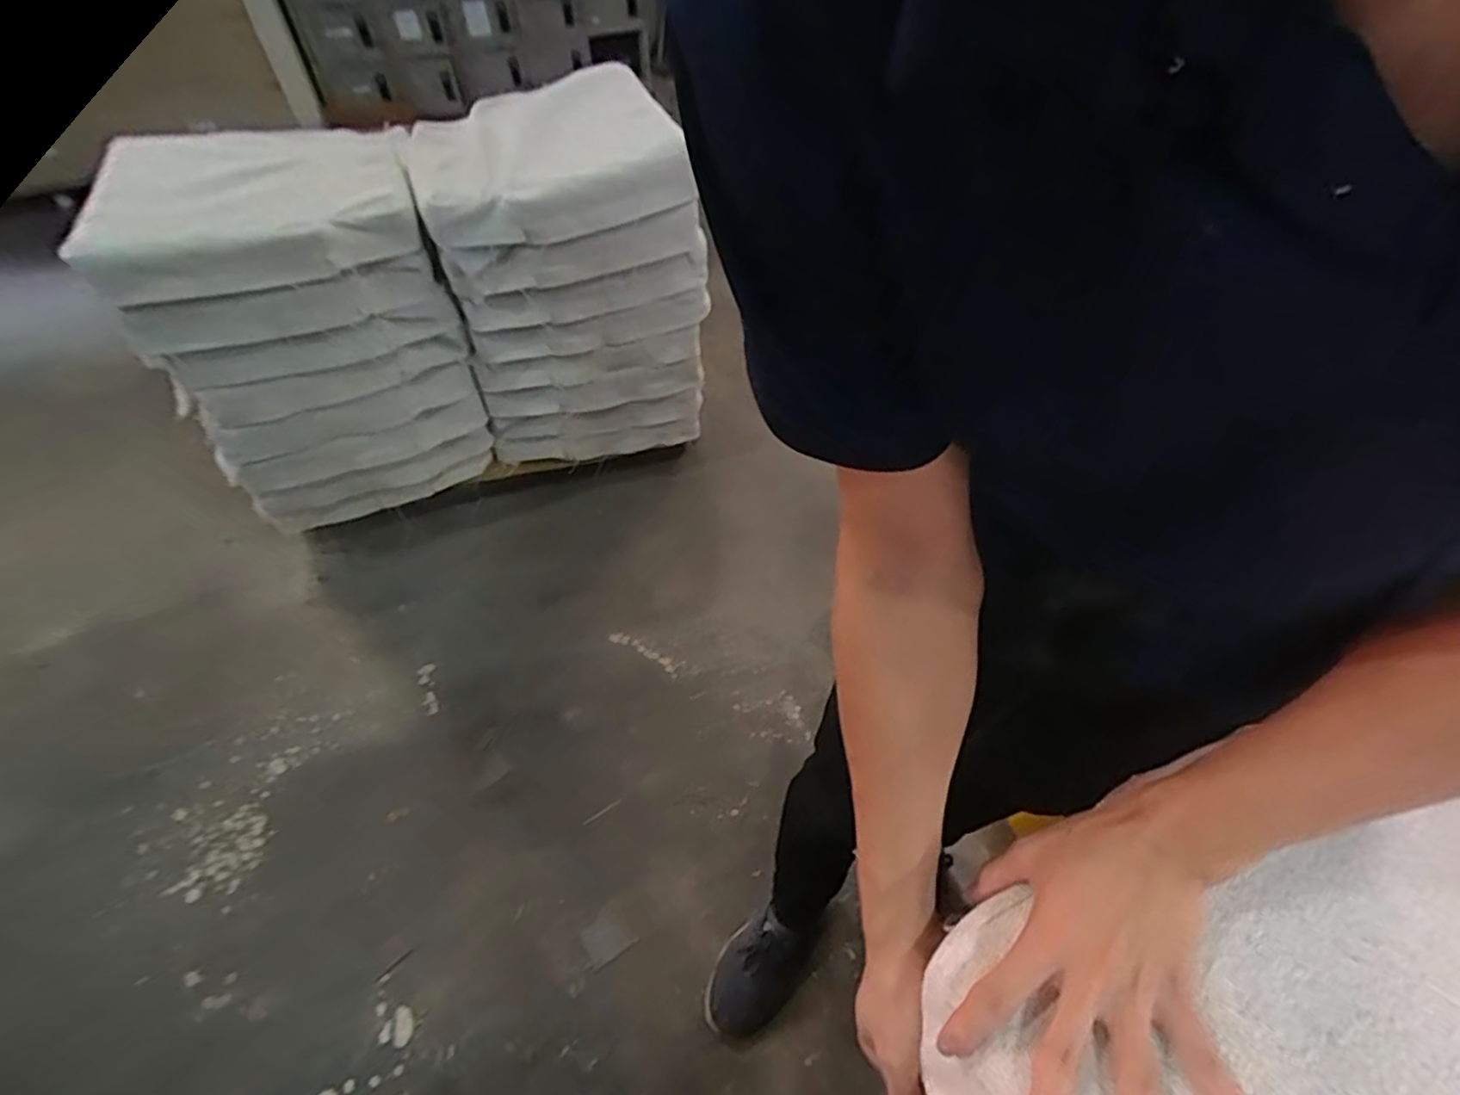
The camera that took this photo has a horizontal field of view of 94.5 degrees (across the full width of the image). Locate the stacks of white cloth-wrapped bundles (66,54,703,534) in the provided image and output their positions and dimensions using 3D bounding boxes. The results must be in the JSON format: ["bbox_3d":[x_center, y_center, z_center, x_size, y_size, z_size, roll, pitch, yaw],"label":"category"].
[{"bbox_3d":[-0.633,-0.513,1.446,1.050,0.688,0.386,-6,50,-3],"label":"stacks of white cloth-wrapped bundles"}]

